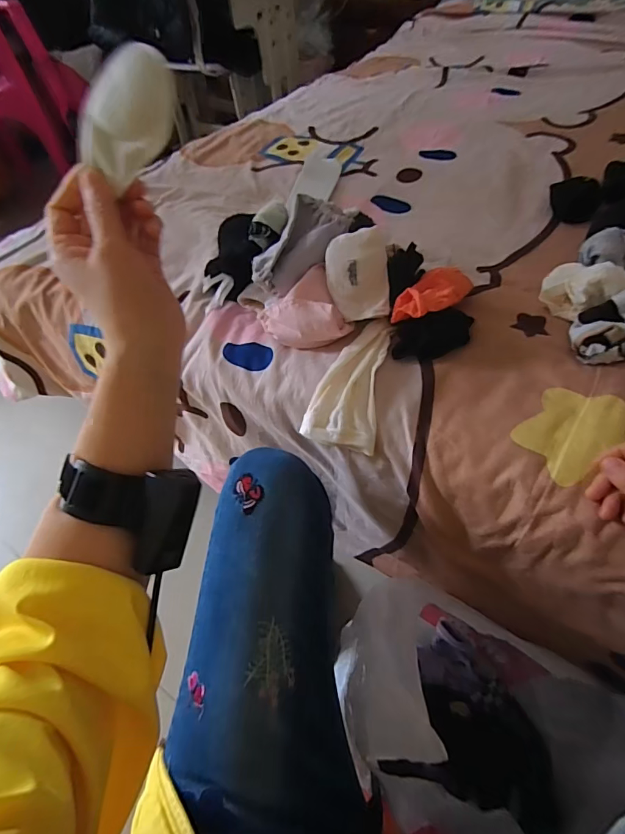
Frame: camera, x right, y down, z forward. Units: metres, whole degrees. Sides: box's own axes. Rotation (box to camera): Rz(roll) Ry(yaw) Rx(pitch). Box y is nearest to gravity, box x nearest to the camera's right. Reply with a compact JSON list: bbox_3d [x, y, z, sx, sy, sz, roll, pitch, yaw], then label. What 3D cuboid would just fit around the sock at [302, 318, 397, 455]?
[{"bbox_3d":[0.049,-0.045,0.491,0.077,0.022,0.161,15,71,16],"label":"sock"}]

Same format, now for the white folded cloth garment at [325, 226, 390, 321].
[{"bbox_3d":[0.053,-0.163,0.512,0.069,0.095,0.028,-5,21,4],"label":"white folded cloth garment"}]

